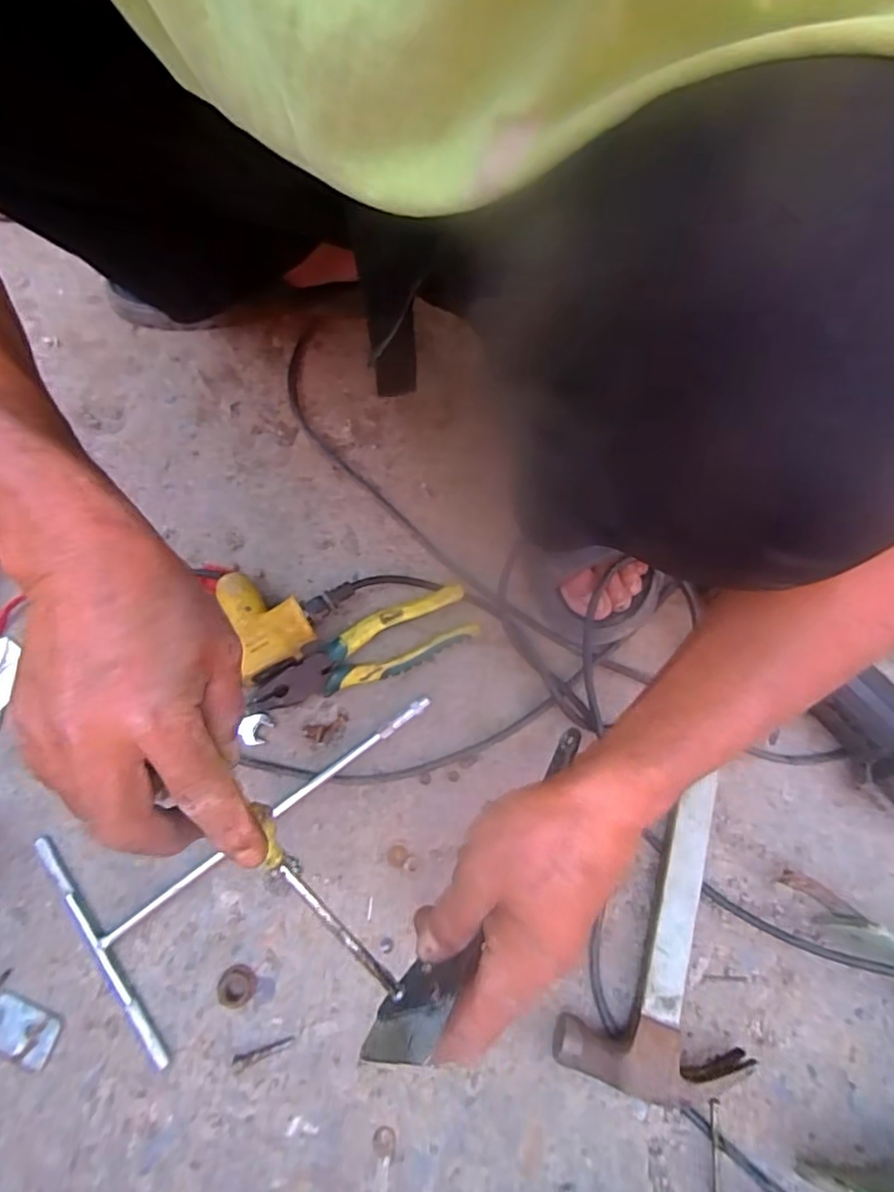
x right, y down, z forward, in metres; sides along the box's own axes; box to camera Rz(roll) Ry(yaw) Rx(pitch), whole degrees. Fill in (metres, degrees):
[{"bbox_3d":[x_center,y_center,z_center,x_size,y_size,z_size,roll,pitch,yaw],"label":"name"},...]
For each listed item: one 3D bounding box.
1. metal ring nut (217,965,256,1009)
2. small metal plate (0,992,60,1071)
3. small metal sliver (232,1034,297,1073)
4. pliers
[{"bbox_3d":[-0.148,0.274,0.419,0.025,0.012,0.026,1,71,-2],"label":"metal ring nut"},{"bbox_3d":[-0.294,0.296,0.408,0.053,0.004,0.031,23,72,5],"label":"small metal plate"},{"bbox_3d":[-0.125,0.313,0.410,0.042,0.004,0.010,-15,73,-7],"label":"small metal sliver"},{"bbox_3d":[-0.069,0.049,0.494,0.187,0.023,0.049,-23,74,-9],"label":"pliers"}]

